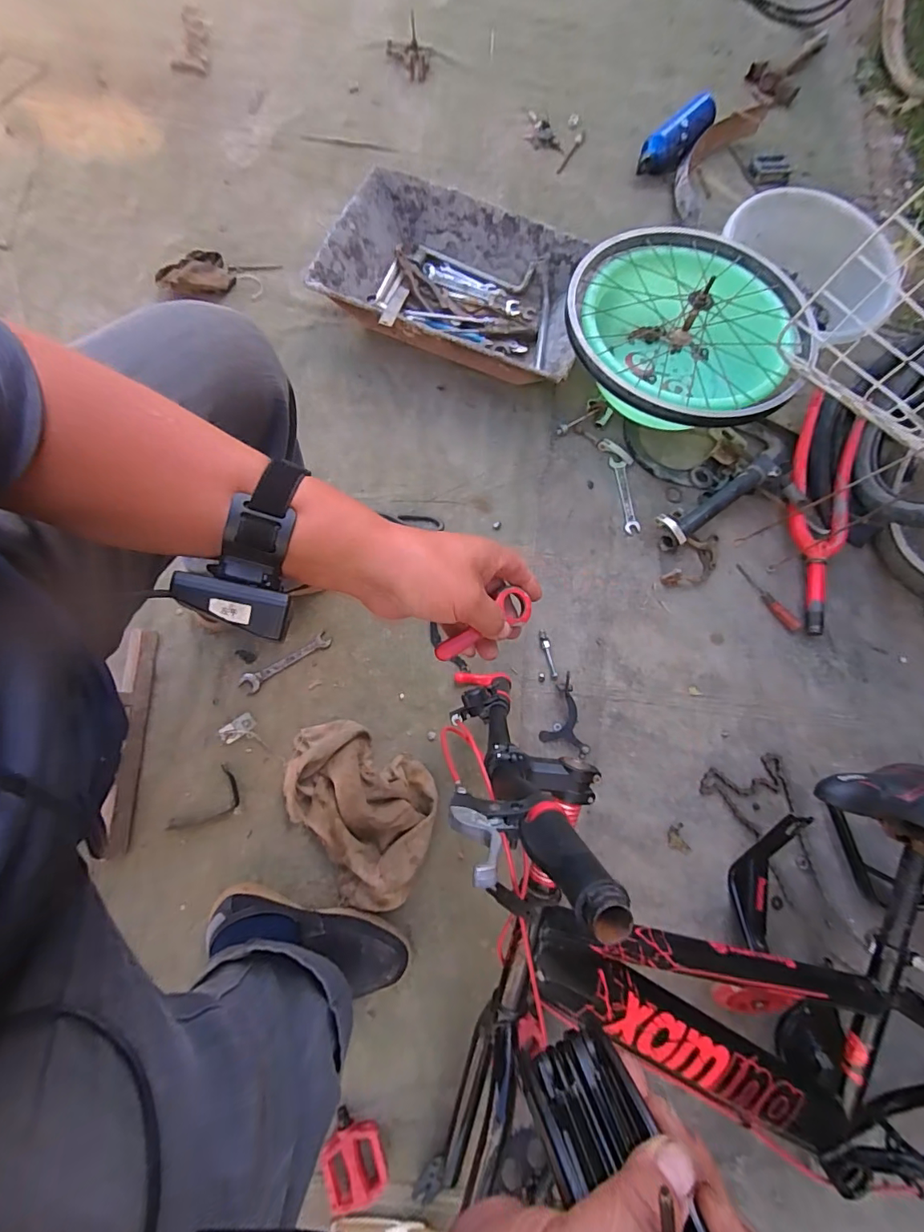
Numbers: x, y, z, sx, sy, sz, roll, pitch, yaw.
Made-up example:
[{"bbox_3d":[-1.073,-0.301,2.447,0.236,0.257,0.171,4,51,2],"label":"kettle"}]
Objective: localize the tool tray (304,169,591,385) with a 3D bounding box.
[{"bbox_3d":[-0.005,-0.617,0.931,0.477,0.109,0.320,18,78,3],"label":"tool tray"}]

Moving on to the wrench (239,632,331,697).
[{"bbox_3d":[-0.277,0.075,0.778,0.147,0.005,0.032,-30,85,-15],"label":"wrench"}]

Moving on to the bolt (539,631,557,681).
[{"bbox_3d":[0.143,0.065,0.809,0.012,0.008,0.084,-13,78,-4],"label":"bolt"}]

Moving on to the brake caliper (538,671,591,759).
[{"bbox_3d":[0.179,0.157,0.779,0.080,0.017,0.115,21,78,4],"label":"brake caliper"}]

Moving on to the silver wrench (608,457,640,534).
[{"bbox_3d":[0.298,-0.221,0.898,0.030,0.004,0.147,-8,78,-3],"label":"silver wrench"}]

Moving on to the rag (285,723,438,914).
[{"bbox_3d":[-0.158,0.278,0.705,0.246,0.080,0.204,30,75,5],"label":"rag"}]

